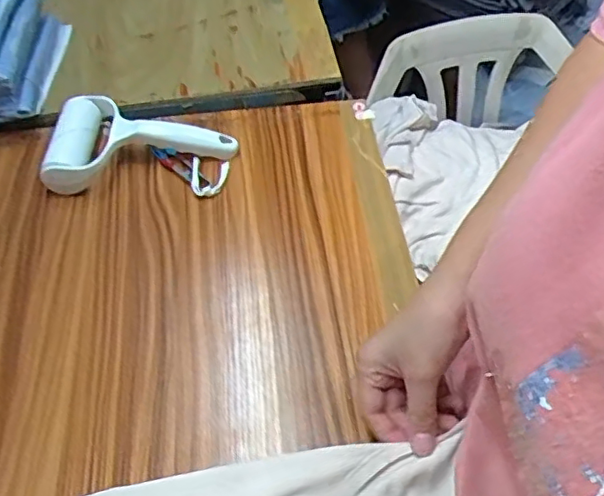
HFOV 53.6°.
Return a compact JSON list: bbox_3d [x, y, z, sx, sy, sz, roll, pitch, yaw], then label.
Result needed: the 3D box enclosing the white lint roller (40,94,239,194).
[{"bbox_3d":[-0.175,-0.123,0.632,0.191,0.055,0.107,-17,51,-10],"label":"white lint roller"}]

